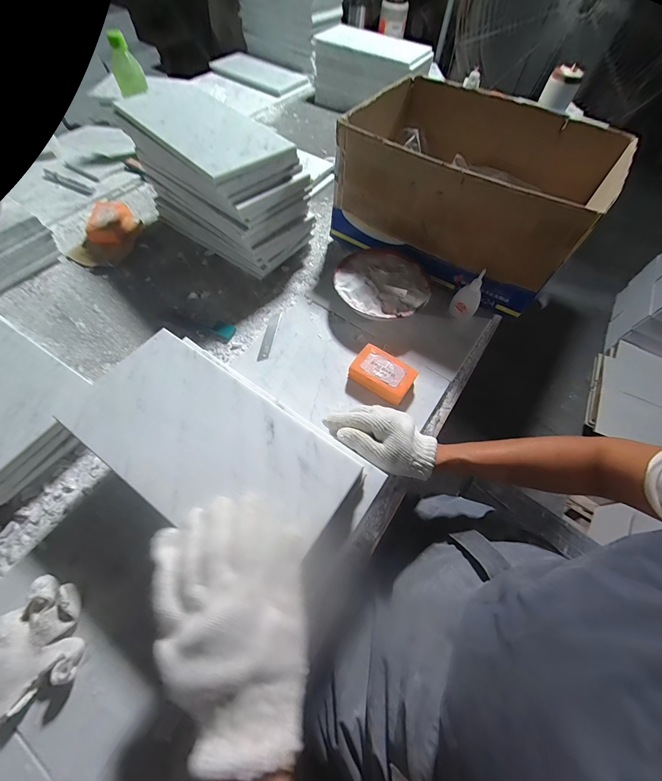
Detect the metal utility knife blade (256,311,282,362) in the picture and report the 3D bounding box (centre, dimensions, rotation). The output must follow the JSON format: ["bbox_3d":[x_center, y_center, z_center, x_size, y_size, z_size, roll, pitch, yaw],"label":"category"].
[{"bbox_3d":[-0.104,-0.096,0.540,0.020,0.006,0.111,7,60,6],"label":"metal utility knife blade"}]

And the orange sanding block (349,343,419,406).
[{"bbox_3d":[0.080,-0.025,0.489,0.092,0.030,0.061,29,64,15],"label":"orange sanding block"}]

